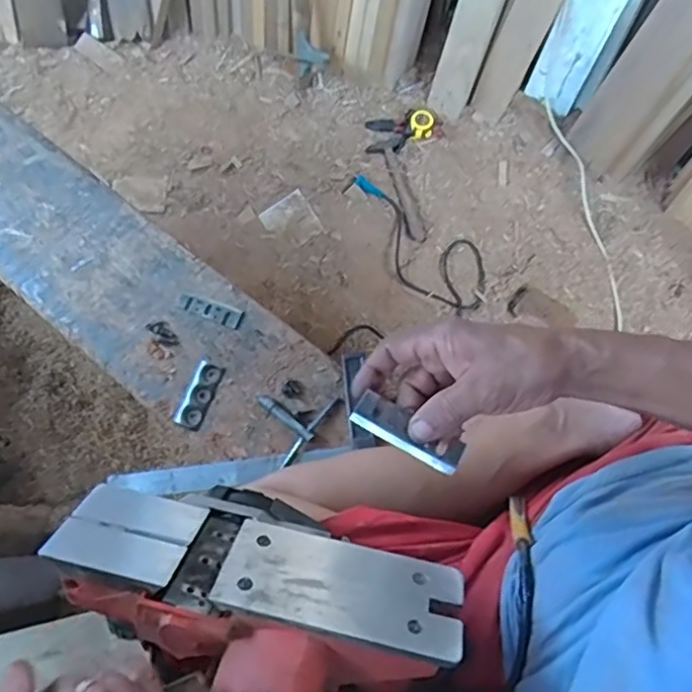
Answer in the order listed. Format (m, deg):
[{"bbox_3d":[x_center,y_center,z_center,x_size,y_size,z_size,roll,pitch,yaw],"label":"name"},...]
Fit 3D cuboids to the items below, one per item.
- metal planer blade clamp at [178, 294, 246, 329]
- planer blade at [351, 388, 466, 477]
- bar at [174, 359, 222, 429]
[{"bbox_3d":[-0.166,-0.043,0.736,0.086,0.005,0.024,17,72,8],"label":"metal planer blade clamp"},{"bbox_3d":[0.044,0.062,0.430,0.081,0.006,0.029,30,61,9],"label":"planer blade"},{"bbox_3d":[-0.172,0.057,0.704,0.030,0.005,0.078,19,72,9],"label":"bar"}]

